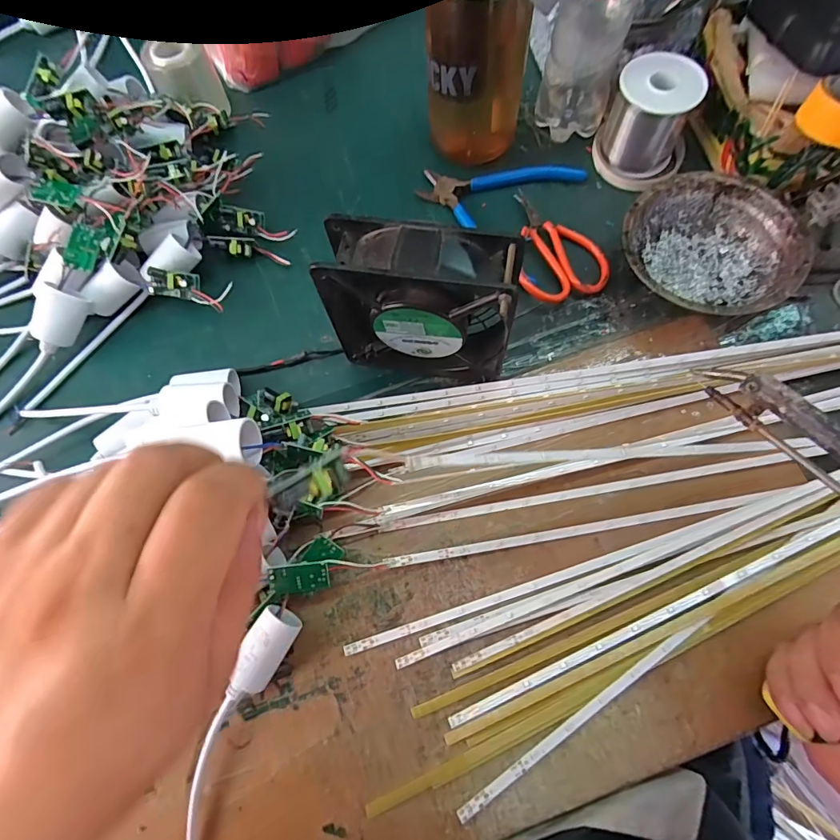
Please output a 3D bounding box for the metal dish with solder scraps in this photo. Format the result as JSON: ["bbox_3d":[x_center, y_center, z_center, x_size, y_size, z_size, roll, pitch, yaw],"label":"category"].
[{"bbox_3d":[0.219,-0.128,0.357,0.124,0.046,0.120,-1,70,2],"label":"metal dish with solder scraps"}]

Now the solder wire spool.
[{"bbox_3d":[0.194,-0.253,0.389,0.069,0.075,0.064,-1,70,2],"label":"solder wire spool"}]

